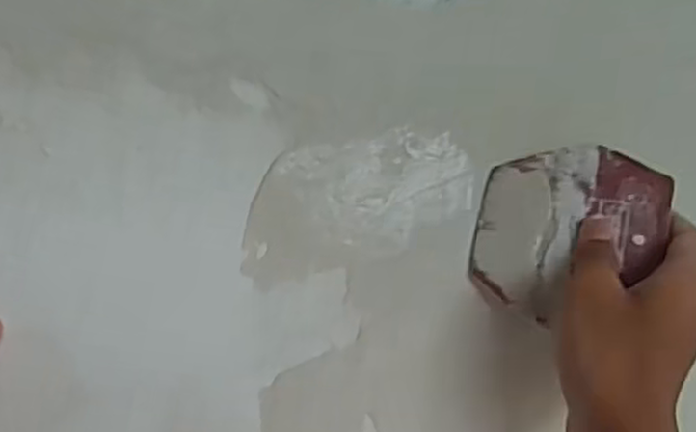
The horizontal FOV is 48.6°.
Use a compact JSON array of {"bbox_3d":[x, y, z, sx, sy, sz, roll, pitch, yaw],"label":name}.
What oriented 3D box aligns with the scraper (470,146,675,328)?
[{"bbox_3d":[0.115,0.008,0.407,0.091,0.095,0.004,17,-9,20],"label":"scraper"}]

